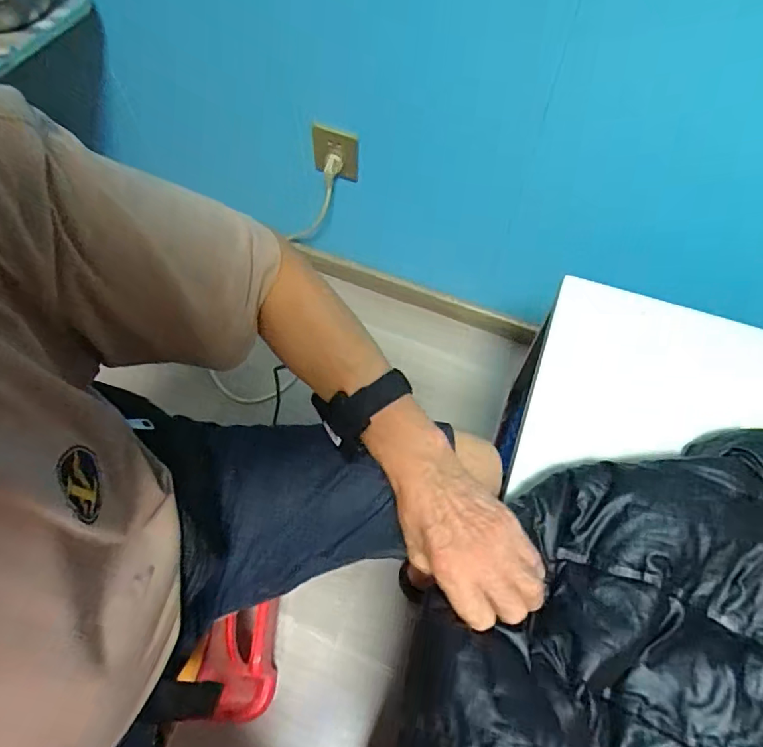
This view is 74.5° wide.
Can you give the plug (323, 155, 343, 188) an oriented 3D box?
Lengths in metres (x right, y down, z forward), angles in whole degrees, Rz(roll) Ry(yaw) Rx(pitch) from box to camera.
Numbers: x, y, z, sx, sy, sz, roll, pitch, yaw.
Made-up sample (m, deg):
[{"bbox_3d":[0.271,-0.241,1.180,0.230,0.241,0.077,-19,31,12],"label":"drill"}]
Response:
[{"bbox_3d":[-0.090,-0.367,0.908,0.025,0.065,0.020,-5,59,-27],"label":"plug"}]

